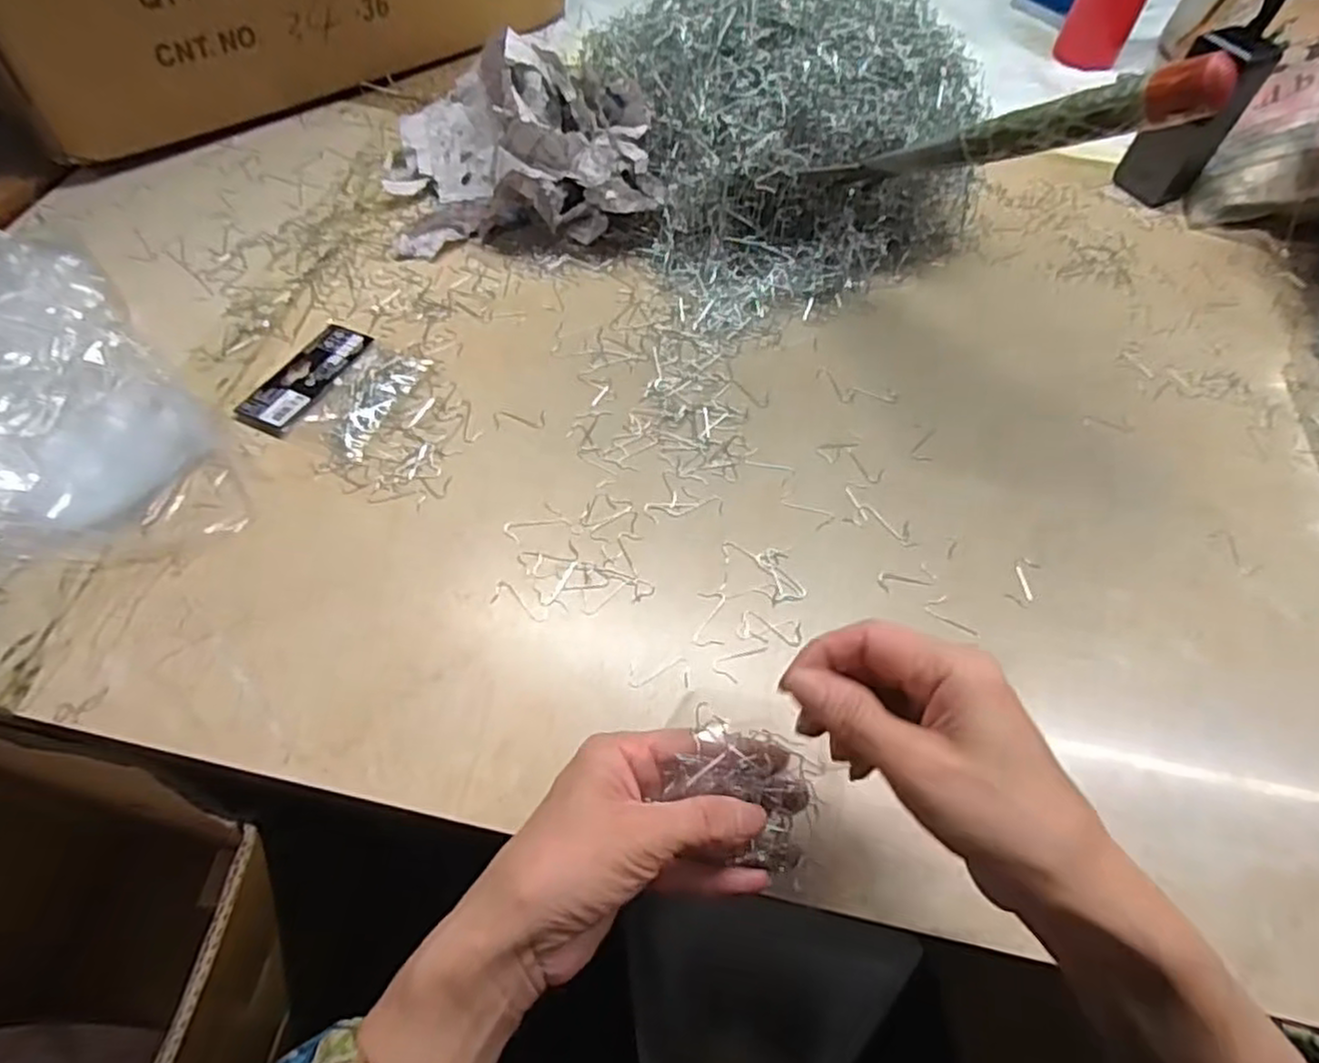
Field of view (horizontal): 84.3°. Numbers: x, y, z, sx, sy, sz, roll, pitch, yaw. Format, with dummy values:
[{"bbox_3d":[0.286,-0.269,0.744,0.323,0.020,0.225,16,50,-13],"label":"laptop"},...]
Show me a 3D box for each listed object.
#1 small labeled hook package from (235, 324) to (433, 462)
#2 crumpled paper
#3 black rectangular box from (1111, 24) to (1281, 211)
[{"bbox_3d":[-0.220,-0.100,0.499,0.092,0.008,0.101,18,58,8],"label":"small labeled hook package"},{"bbox_3d":[-0.115,-0.320,0.591,0.220,0.110,0.163,-2,58,-5],"label":"crumpled paper"},{"bbox_3d":[0.469,-0.361,0.643,0.067,0.128,0.049,34,62,17],"label":"black rectangular box"}]

